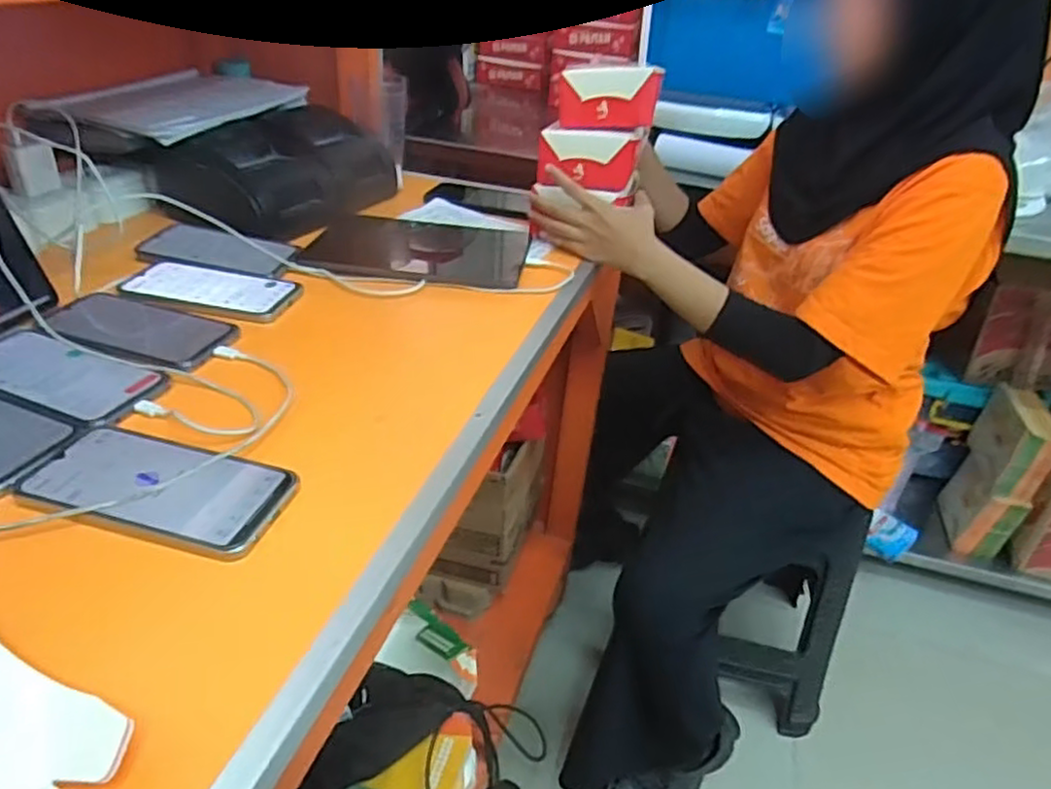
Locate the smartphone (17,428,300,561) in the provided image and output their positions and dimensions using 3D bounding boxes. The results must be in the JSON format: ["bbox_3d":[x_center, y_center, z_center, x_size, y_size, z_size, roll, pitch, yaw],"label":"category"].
[{"bbox_3d":[-0.250,0.062,0.464,0.169,0.007,0.084,11,34,9],"label":"smartphone"}]

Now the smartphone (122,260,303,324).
[{"bbox_3d":[-0.324,-0.109,0.708,0.176,0.005,0.082,10,34,8],"label":"smartphone"}]

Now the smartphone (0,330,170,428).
[{"bbox_3d":[-0.388,-0.016,0.564,0.181,0.006,0.078,16,35,16],"label":"smartphone"}]

